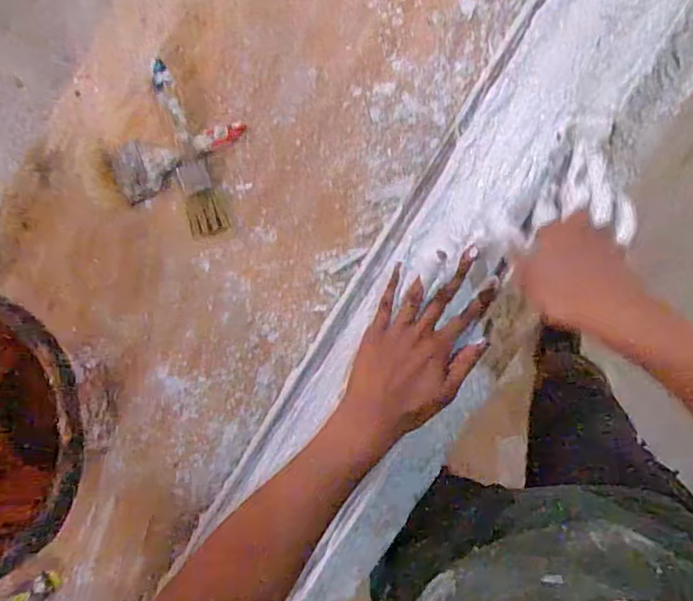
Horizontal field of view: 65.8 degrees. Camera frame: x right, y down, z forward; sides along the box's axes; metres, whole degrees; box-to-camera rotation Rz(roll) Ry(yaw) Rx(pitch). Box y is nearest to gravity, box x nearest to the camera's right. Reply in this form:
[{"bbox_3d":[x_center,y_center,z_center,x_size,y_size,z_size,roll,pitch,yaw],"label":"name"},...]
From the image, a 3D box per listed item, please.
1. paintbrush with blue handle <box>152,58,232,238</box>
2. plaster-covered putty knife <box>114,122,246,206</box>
[{"bbox_3d":[-0.177,-0.170,0.596,0.043,0.034,0.195,-14,88,8],"label":"paintbrush with blue handle"},{"bbox_3d":[-0.189,-0.167,0.607,0.152,0.019,0.062,-22,87,7],"label":"plaster-covered putty knife"}]

